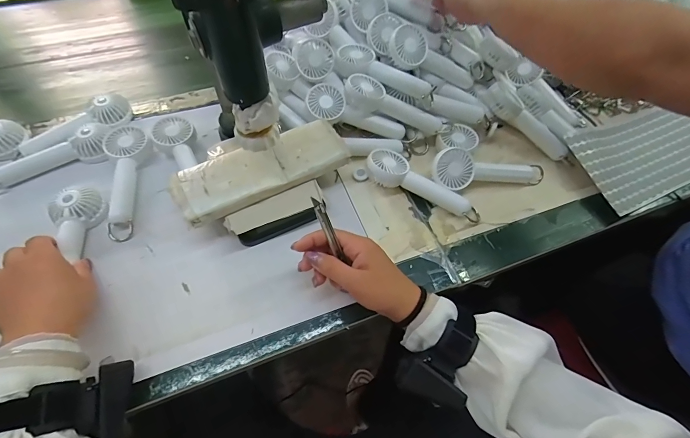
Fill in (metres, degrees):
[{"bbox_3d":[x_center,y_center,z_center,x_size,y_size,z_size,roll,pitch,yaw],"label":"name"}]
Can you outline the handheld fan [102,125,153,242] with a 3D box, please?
[{"bbox_3d":[-0.284,-0.059,0.455,0.057,0.034,0.175,-15,60,-11],"label":"handheld fan"}]

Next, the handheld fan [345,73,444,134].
[{"bbox_3d":[0.070,-0.167,0.504,0.147,0.031,0.051,22,55,-11],"label":"handheld fan"}]

